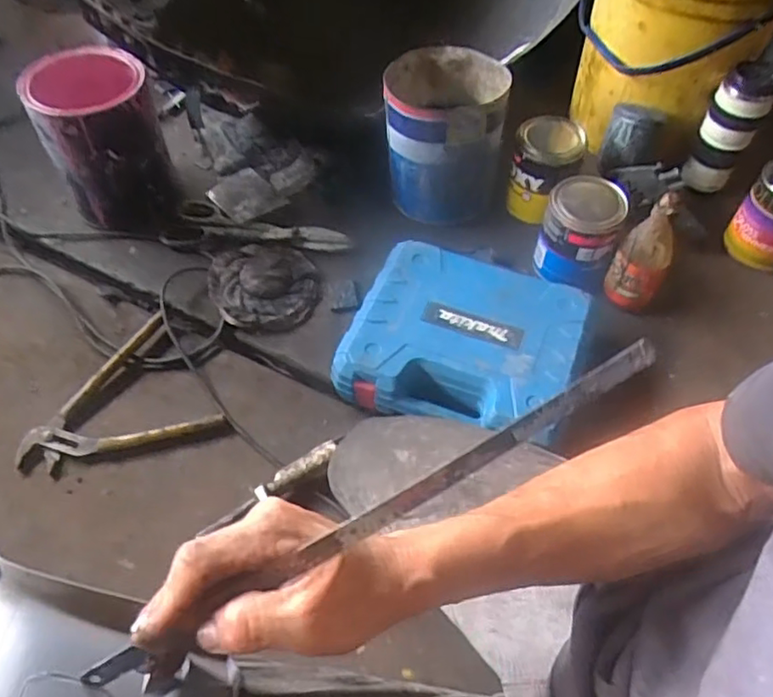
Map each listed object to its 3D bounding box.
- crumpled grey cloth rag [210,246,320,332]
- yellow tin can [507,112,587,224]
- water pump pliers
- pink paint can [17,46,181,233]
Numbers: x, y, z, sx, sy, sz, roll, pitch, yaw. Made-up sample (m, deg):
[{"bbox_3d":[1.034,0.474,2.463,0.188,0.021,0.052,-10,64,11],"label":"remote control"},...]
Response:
[{"bbox_3d":[-0.173,-0.092,0.877,0.149,0.034,0.147,-2,56,-1],"label":"crumpled grey cloth rag"},{"bbox_3d":[0.237,-0.269,0.937,0.094,0.138,0.103,0,56,0],"label":"yellow tin can"},{"bbox_3d":[-0.340,0.083,0.762,0.224,0.026,0.180,-33,62,-19],"label":"water pump pliers"},{"bbox_3d":[-0.404,-0.293,0.899,0.150,0.208,0.161,0,56,0],"label":"pink paint can"}]

